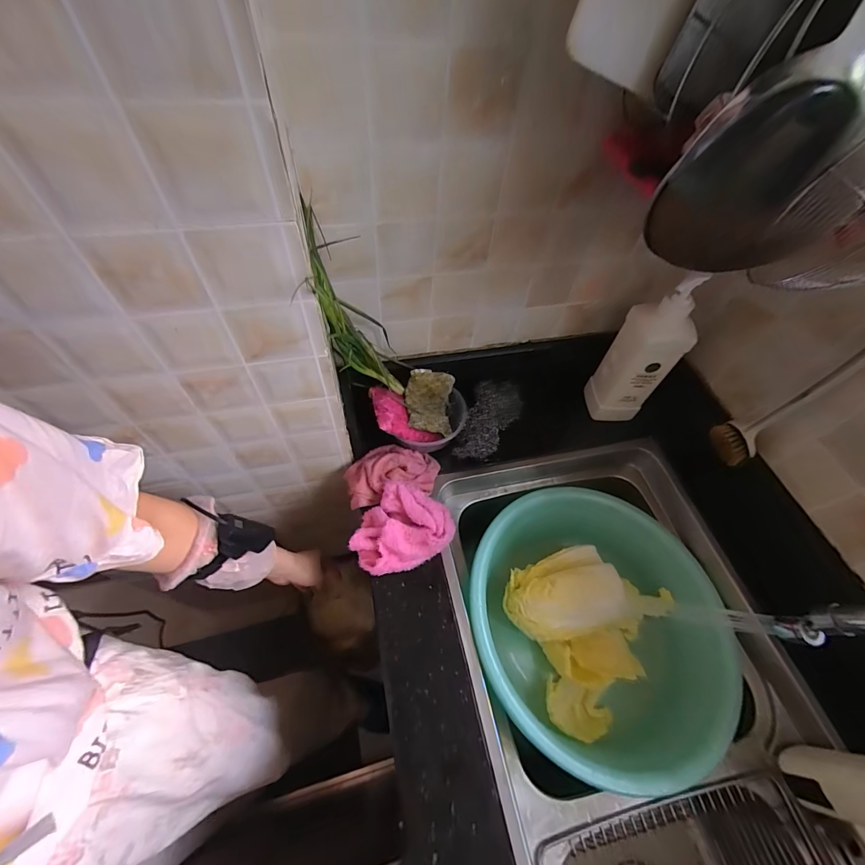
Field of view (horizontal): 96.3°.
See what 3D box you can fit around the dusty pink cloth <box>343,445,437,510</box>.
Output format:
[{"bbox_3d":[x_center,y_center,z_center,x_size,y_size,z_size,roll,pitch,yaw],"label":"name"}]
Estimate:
[{"bbox_3d":[-0.064,0.064,0.619,0.145,0.043,0.087,-8,58,-9],"label":"dusty pink cloth"}]

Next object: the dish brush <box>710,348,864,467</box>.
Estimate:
[{"bbox_3d":[0.446,-0.039,0.482,0.049,0.226,0.055,-26,63,-19],"label":"dish brush"}]

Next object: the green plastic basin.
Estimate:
[{"bbox_3d":[0.219,0.279,0.592,0.341,0.135,0.342,2,58,-3],"label":"green plastic basin"}]

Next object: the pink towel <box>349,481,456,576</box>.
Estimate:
[{"bbox_3d":[-0.043,0.146,0.560,0.120,0.038,0.131,31,61,15],"label":"pink towel"}]

